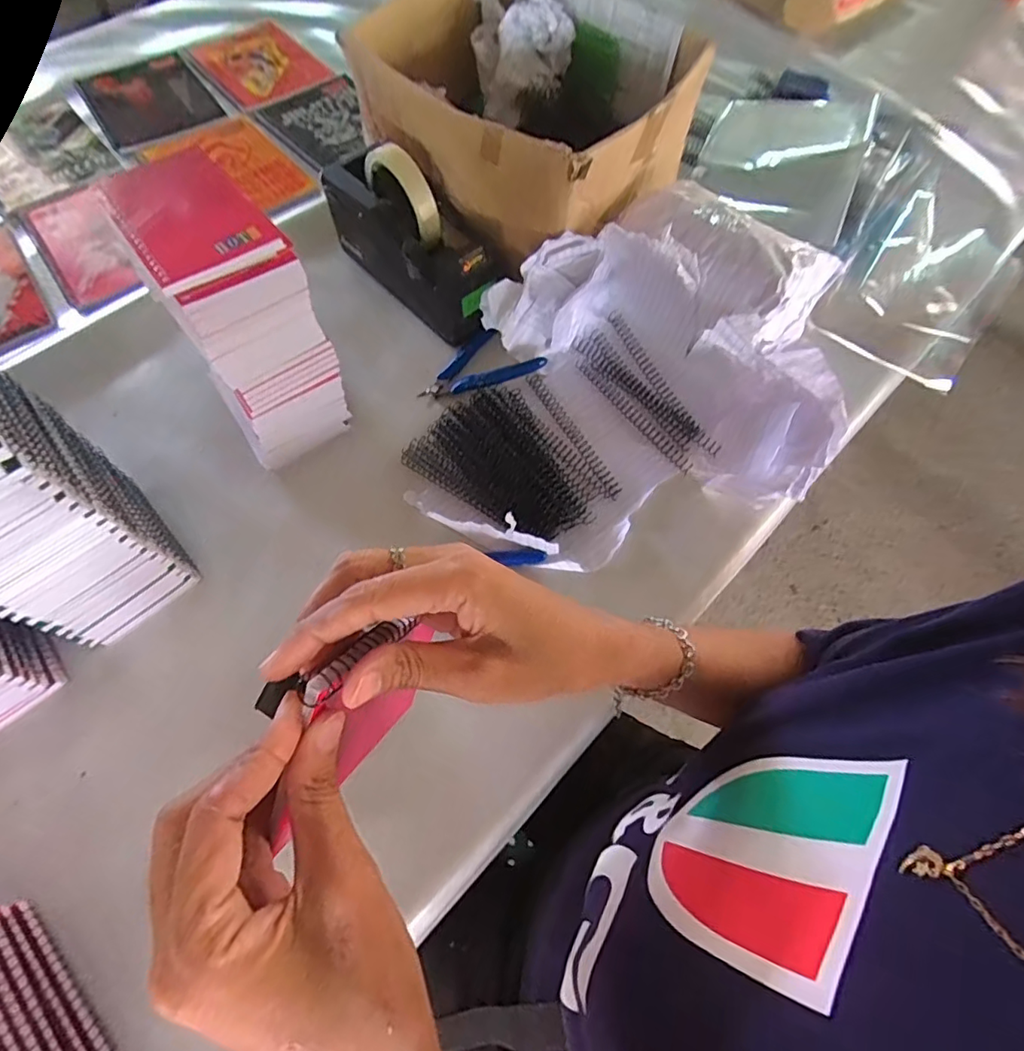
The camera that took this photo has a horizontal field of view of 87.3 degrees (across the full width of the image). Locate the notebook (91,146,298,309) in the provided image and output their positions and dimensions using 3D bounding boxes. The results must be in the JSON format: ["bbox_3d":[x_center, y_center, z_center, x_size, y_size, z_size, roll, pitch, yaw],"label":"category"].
[{"bbox_3d":[-0.212,-0.203,0.356,0.083,0.015,0.102,-37,85,-13],"label":"notebook"}]

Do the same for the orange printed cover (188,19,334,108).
[{"bbox_3d":[-0.356,-0.668,0.770,0.149,0.009,0.181,-41,71,-17],"label":"orange printed cover"}]

